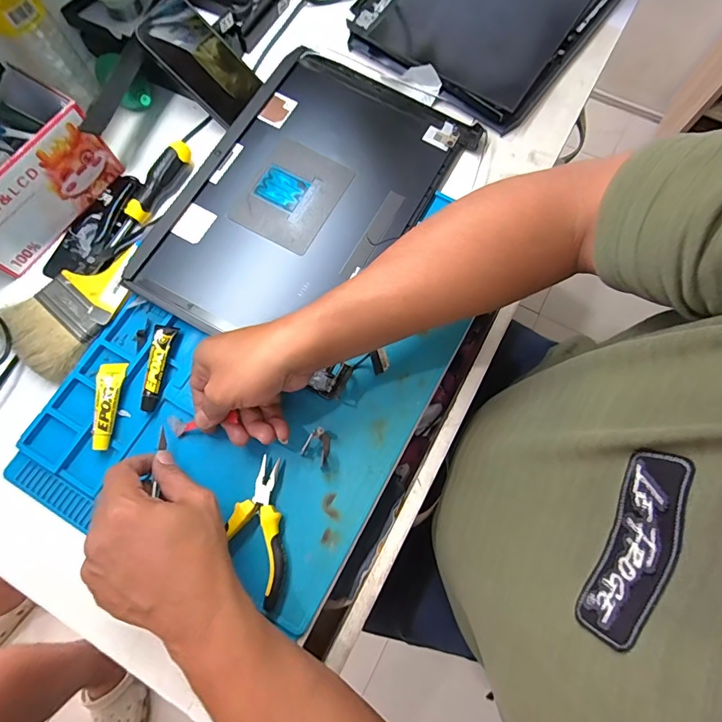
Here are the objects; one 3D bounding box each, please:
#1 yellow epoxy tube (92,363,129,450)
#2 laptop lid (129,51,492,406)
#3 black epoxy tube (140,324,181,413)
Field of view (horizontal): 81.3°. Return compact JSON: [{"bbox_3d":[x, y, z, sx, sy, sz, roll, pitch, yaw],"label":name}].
[{"bbox_3d":[-0.240,0.041,0.400,0.024,0.012,0.083,-4,73,-1],"label":"yellow epoxy tube"},{"bbox_3d":[-0.057,-0.178,0.463,0.247,0.014,0.358,26,76,7],"label":"laptop lid"},{"bbox_3d":[-0.201,0.005,0.413,0.020,0.015,0.086,6,74,2],"label":"black epoxy tube"}]

